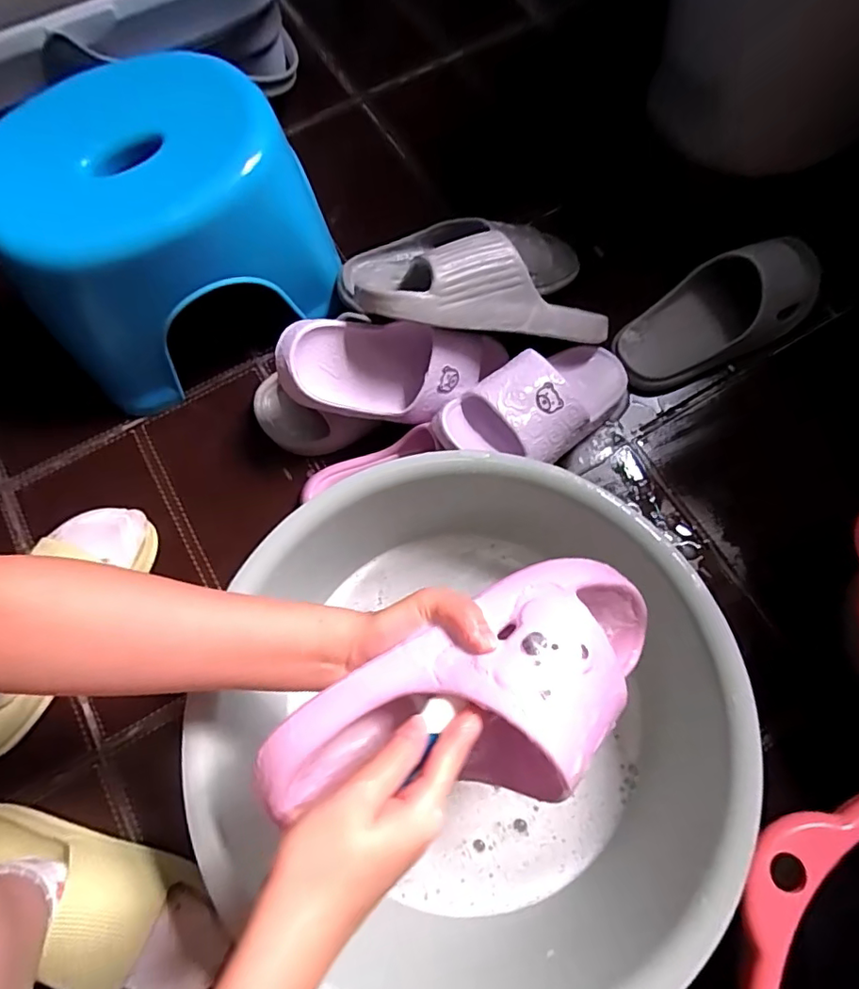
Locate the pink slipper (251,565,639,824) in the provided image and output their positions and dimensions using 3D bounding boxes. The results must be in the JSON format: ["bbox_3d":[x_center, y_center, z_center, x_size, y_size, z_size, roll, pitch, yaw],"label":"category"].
[{"bbox_3d":[0.028,0.121,0.319,0.243,0.086,0.110,-20,72,-8],"label":"pink slipper"}]

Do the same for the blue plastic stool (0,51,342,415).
[{"bbox_3d":[-0.270,-0.277,0.568,0.293,0.180,0.218,-32,73,-8],"label":"blue plastic stool"}]

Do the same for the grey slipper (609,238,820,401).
[{"bbox_3d":[0.327,-0.205,0.605,0.261,0.069,0.102,-24,72,-6],"label":"grey slipper"}]

